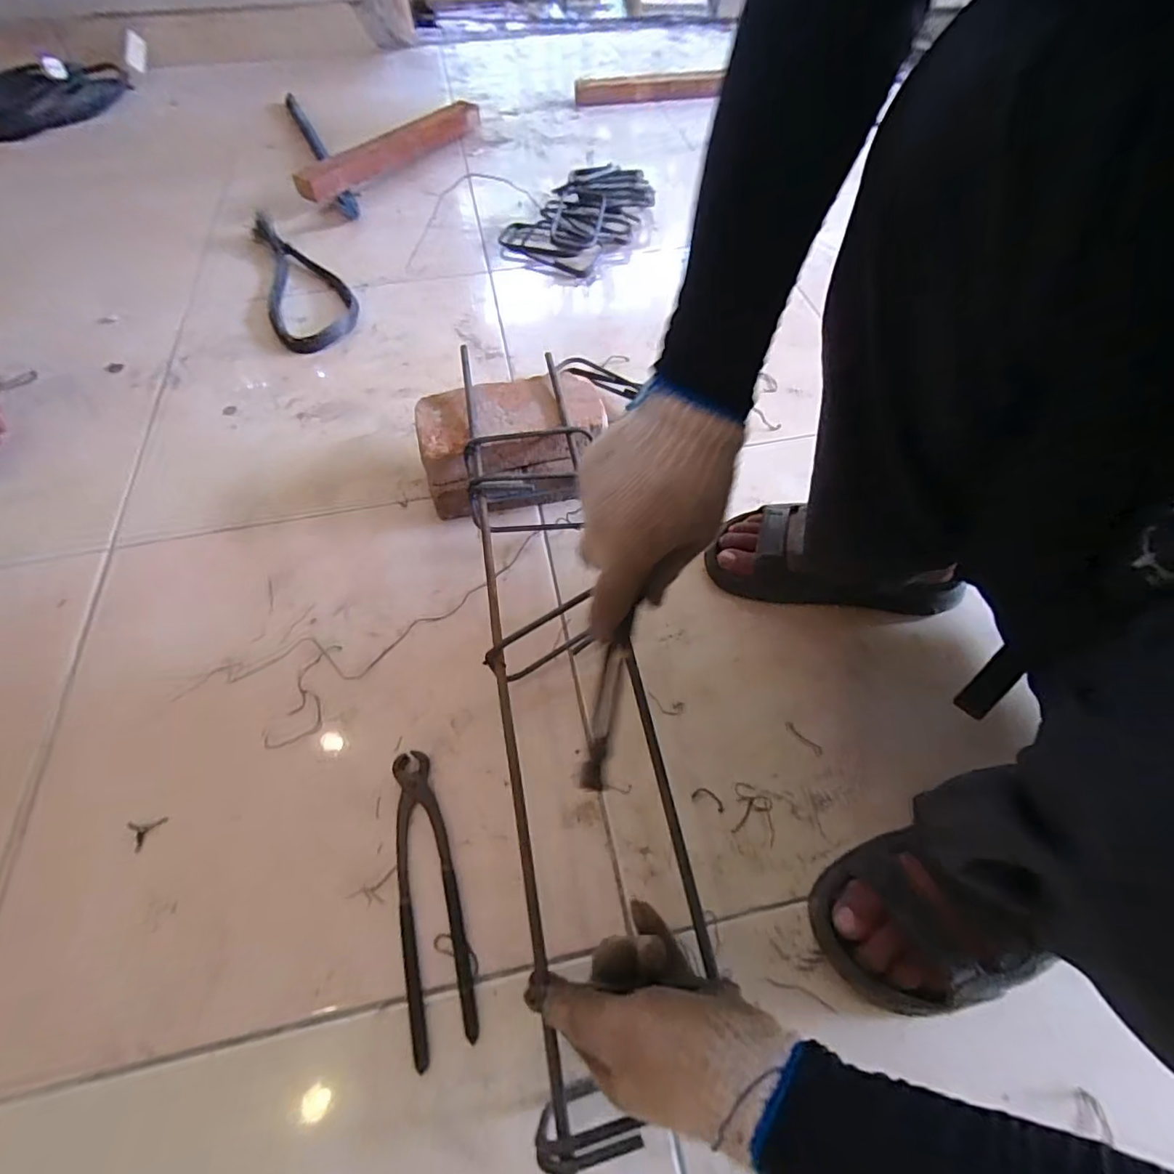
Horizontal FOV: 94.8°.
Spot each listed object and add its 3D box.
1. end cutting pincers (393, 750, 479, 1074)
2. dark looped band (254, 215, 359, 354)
[{"bbox_3d":[-0.133,0.247,0.446,0.049,0.012,0.221,-15,59,-8],"label":"end cutting pincers"},{"bbox_3d":[-0.481,-0.528,0.915,0.132,0.021,0.398,-20,60,-11],"label":"dark looped band"}]

